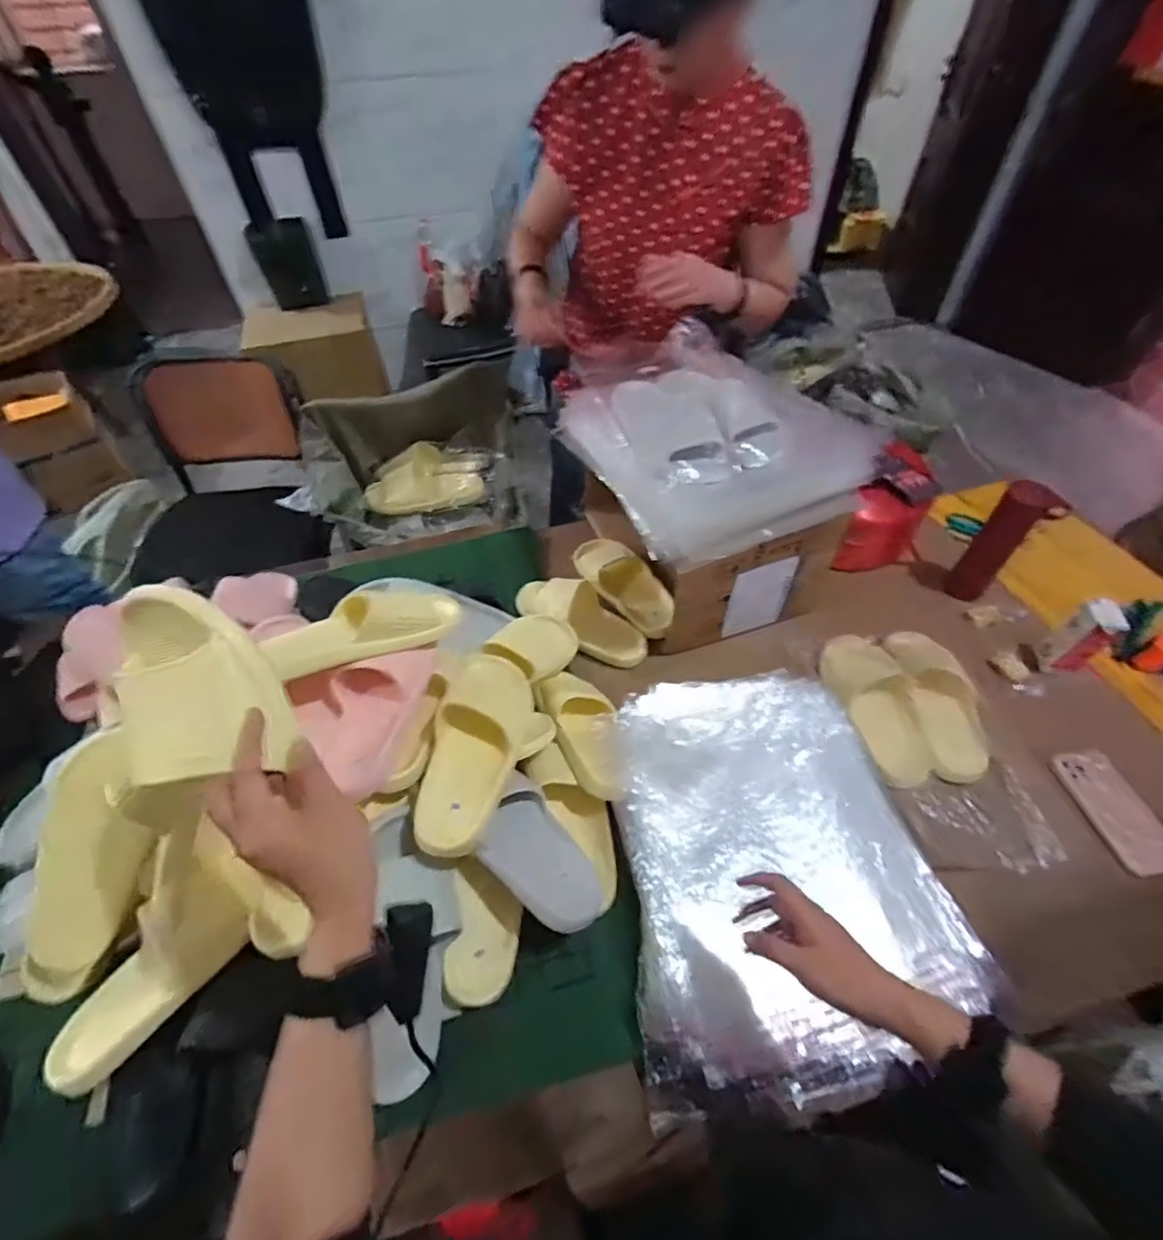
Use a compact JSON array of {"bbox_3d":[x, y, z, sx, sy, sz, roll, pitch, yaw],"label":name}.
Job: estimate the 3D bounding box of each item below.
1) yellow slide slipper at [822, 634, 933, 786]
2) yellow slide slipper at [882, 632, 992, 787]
[{"bbox_3d":[0.445,0.115,0.851,0.103,0.074,0.250,-1,50,0],"label":"yellow slide slipper"},{"bbox_3d":[0.535,0.108,0.853,0.090,0.058,0.260,4,50,4],"label":"yellow slide slipper"}]

